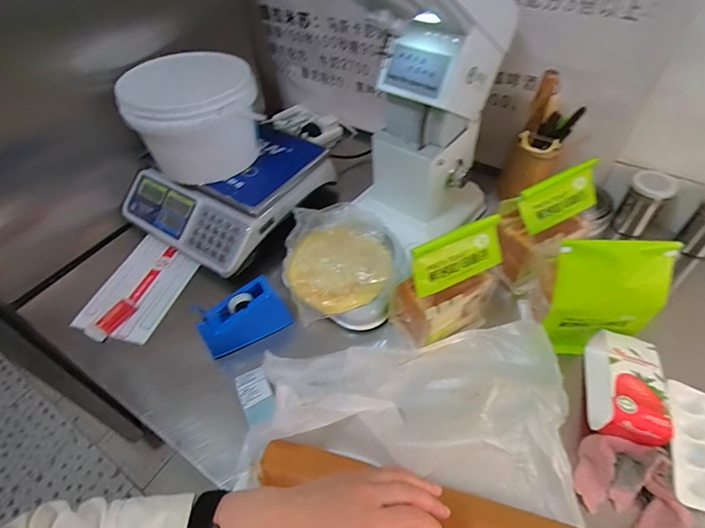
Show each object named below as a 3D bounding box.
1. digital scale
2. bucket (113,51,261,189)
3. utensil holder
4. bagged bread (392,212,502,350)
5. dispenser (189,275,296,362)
[{"bbox_3d":[-0.260,-0.162,0.852,0.316,0.098,0.323,26,56,24],"label":"digital scale"},{"bbox_3d":[-0.290,-0.272,0.775,0.215,0.198,0.207,-17,50,-10],"label":"bucket"},{"bbox_3d":[0.357,-0.236,0.776,0.104,0.253,0.078,19,53,19],"label":"utensil holder"},{"bbox_3d":[0.142,0.030,0.605,0.140,0.198,0.083,-20,51,-13],"label":"bagged bread"},{"bbox_3d":[-0.177,0.086,0.669,0.145,0.083,0.058,-26,52,-17],"label":"dispenser"}]

